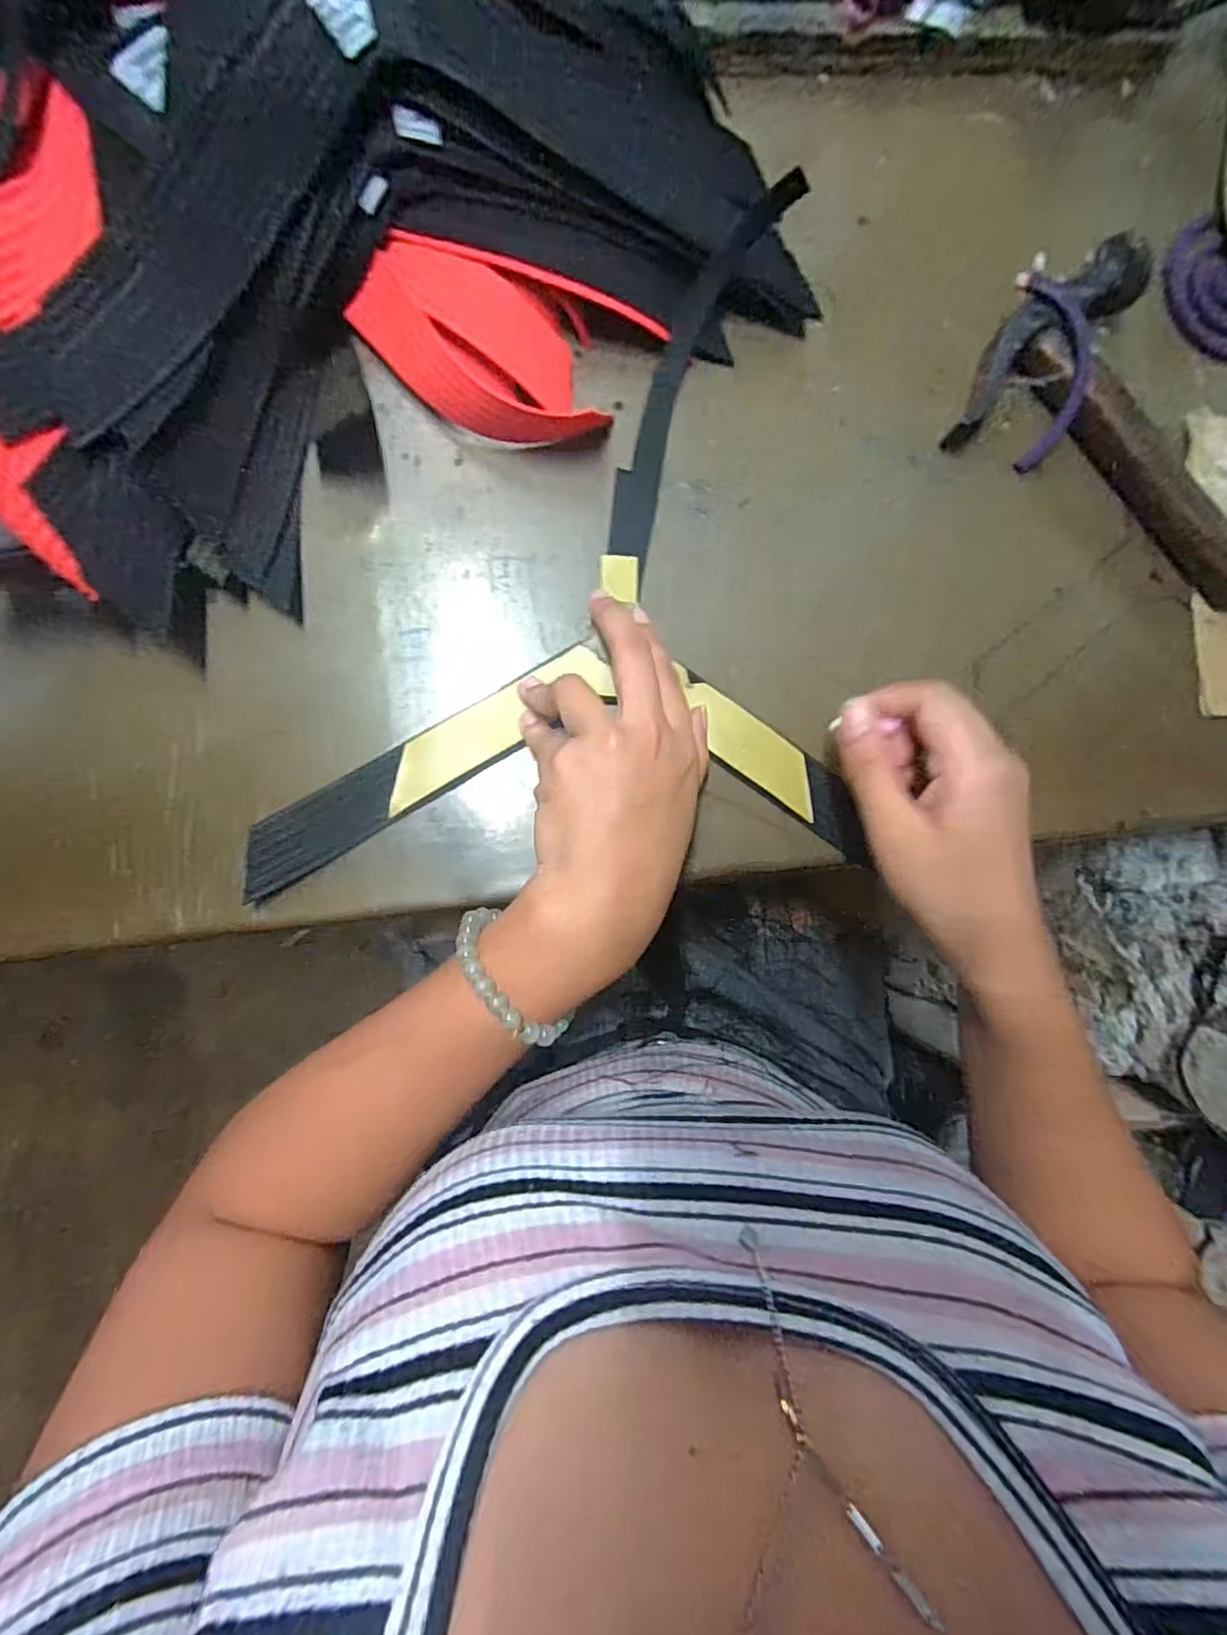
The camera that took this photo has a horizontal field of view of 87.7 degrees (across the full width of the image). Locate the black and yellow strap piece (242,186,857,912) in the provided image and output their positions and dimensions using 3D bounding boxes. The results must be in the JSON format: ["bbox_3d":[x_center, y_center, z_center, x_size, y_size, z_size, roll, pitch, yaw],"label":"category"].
[{"bbox_3d":[-0.031,-0.136,0.310,0.289,0.011,0.326,-3,90,-5],"label":"black and yellow strap piece"}]

